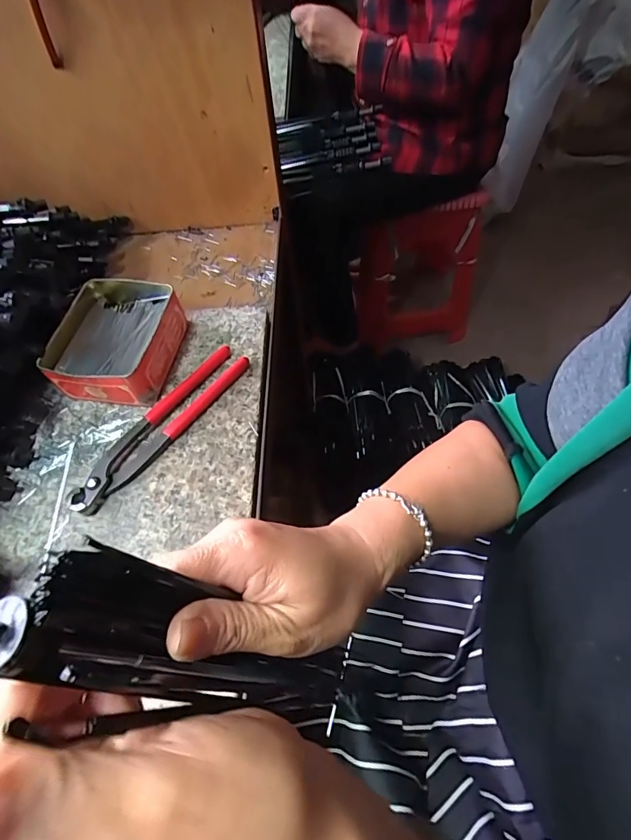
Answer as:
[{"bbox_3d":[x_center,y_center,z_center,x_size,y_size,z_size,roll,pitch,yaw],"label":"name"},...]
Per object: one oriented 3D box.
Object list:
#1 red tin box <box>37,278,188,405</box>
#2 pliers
[{"bbox_3d":[-0.191,-0.076,0.416,0.101,0.051,0.127,6,59,8],"label":"red tin box"},{"bbox_3d":[-0.141,0.001,0.386,0.046,0.014,0.192,32,66,21],"label":"pliers"}]

